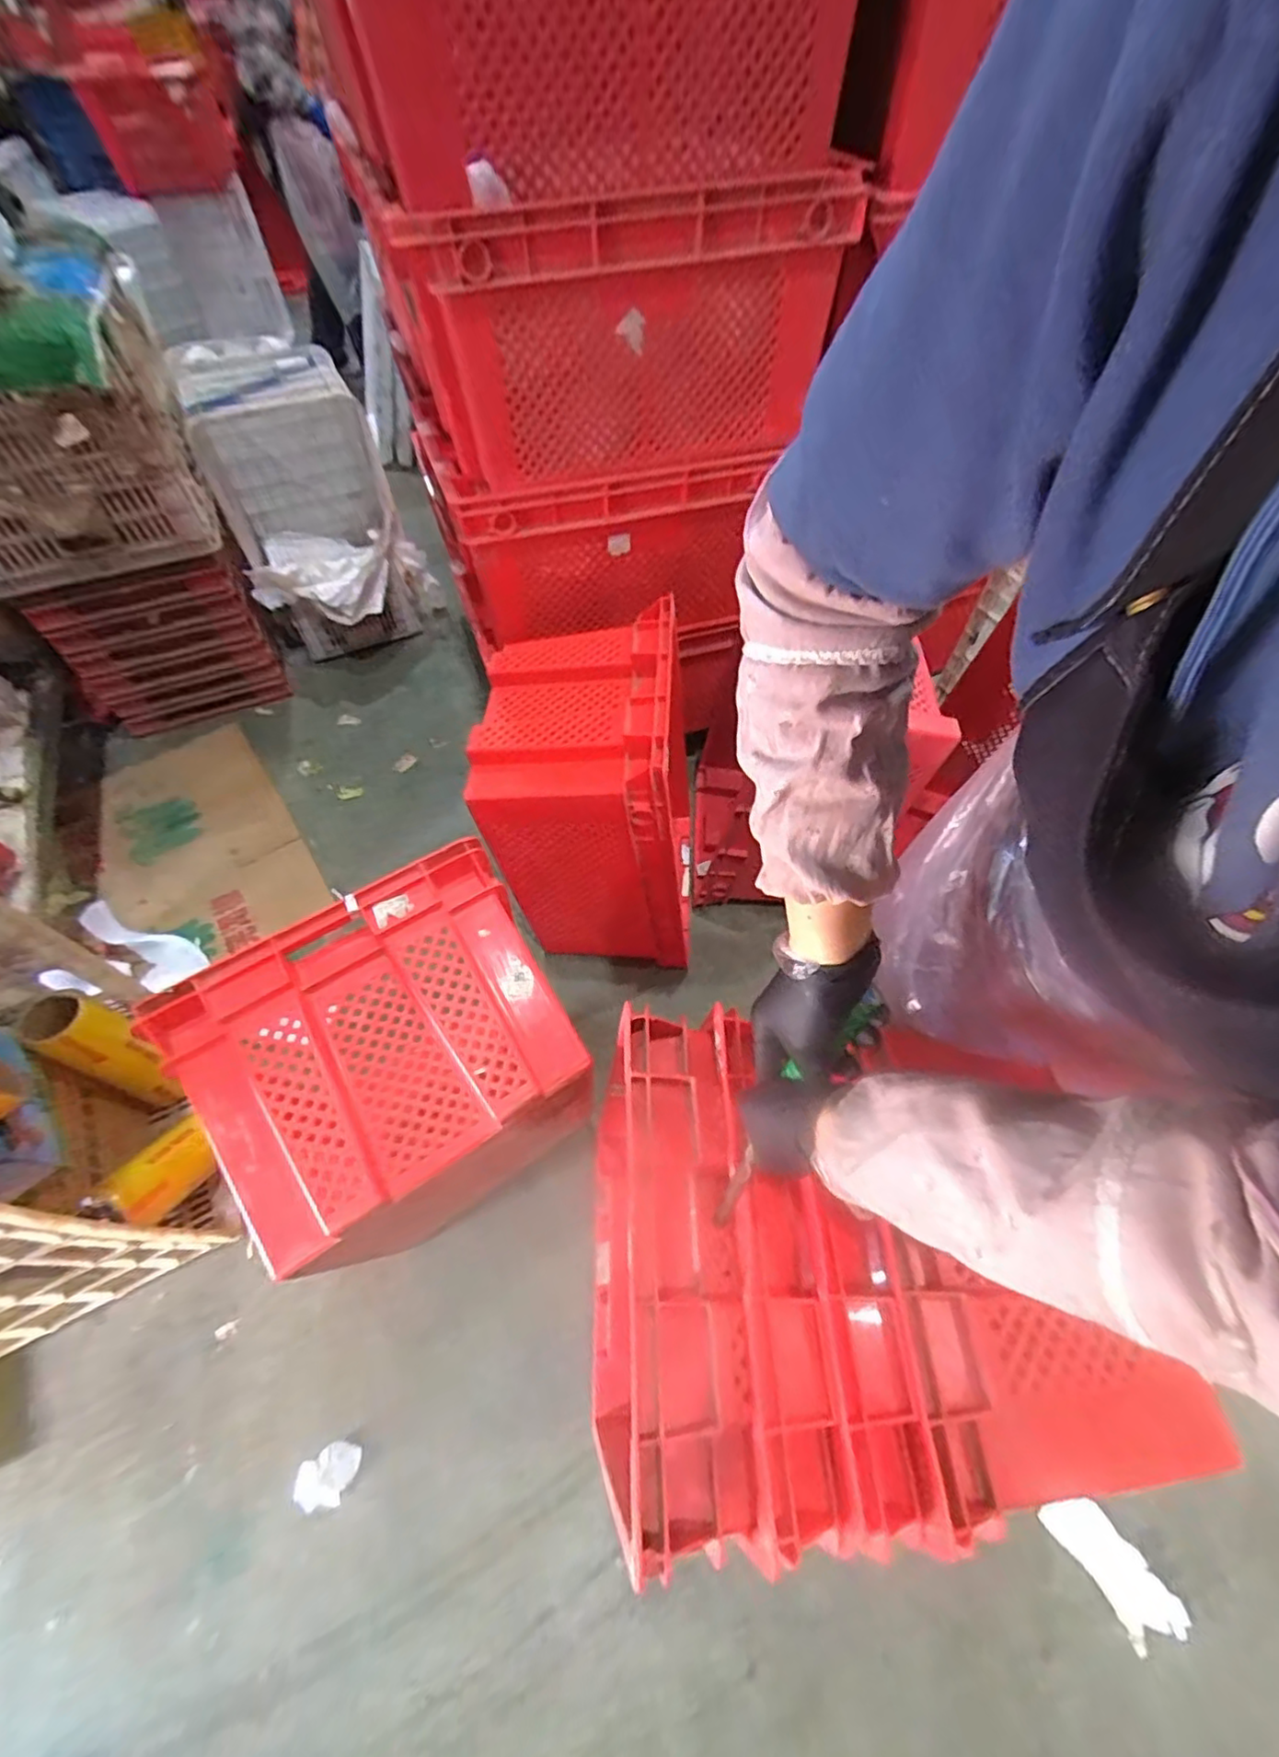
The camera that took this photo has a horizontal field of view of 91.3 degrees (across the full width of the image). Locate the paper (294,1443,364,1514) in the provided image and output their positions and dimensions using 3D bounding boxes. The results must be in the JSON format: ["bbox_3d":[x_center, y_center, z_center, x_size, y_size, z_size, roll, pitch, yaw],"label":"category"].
[{"bbox_3d":[-0.462,0.887,0.929,0.079,0.033,0.070,-5,56,-4],"label":"paper"}]

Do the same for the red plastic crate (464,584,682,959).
[{"bbox_3d":[-0.102,-0.130,1.251,0.343,0.641,0.430,-2,57,-3],"label":"red plastic crate"}]

